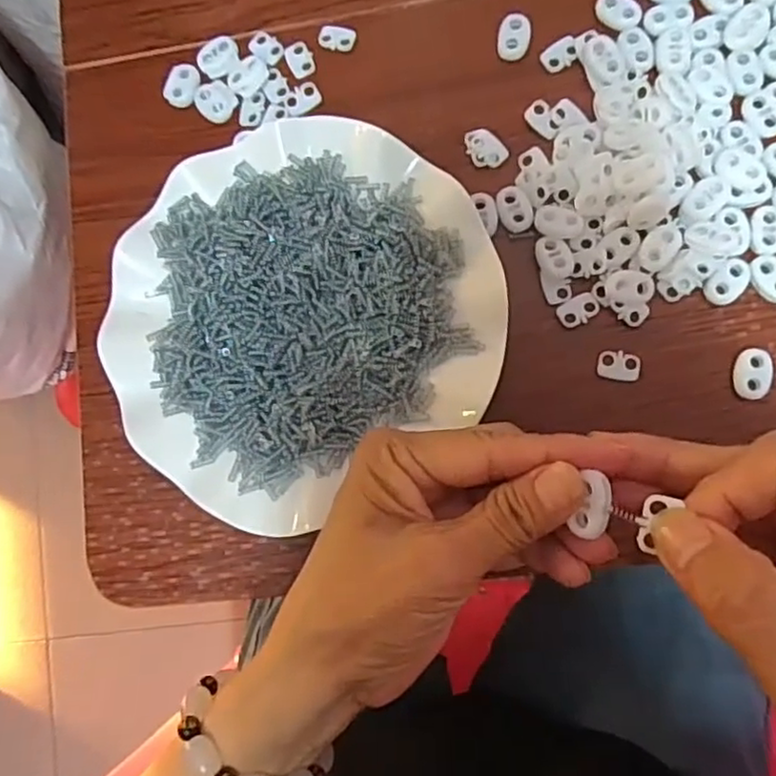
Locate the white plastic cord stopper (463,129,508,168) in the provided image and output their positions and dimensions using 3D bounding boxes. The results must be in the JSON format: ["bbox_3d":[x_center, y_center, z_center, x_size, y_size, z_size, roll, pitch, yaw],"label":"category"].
[{"bbox_3d":[0.047,-0.117,0.324,0.016,0.004,0.022,-37,82,4],"label":"white plastic cord stopper"}]

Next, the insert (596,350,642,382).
[{"bbox_3d":[0.107,-0.010,0.307,0.019,0.004,0.013,10,87,9],"label":"insert"}]

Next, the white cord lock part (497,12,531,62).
[{"bbox_3d":[0.062,-0.173,0.330,0.016,0.004,0.022,4,86,8],"label":"white cord lock part"}]

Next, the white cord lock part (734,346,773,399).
[{"bbox_3d":[0.163,-0.007,0.298,0.014,0.007,0.024,4,86,8],"label":"white cord lock part"}]

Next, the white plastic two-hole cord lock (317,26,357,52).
[{"bbox_3d":[-0.027,-0.181,0.343,0.020,0.004,0.013,12,88,9],"label":"white plastic two-hole cord lock"}]

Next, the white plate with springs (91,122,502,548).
[{"bbox_3d":[-0.044,-0.038,0.319,0.179,0.027,0.170,-1,86,8],"label":"white plate with springs"}]

